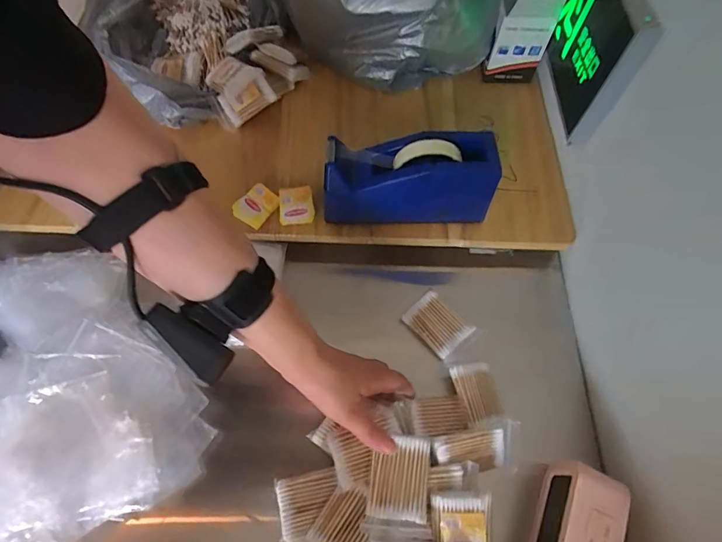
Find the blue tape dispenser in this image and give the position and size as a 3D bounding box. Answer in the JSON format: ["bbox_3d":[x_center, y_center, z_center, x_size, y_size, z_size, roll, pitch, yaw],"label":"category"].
[{"bbox_3d":[0.055,-0.113,0.486,0.197,0.093,0.068,0,63,-2],"label":"blue tape dispenser"}]

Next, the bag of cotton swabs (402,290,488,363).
[{"bbox_3d":[0.099,0.068,0.500,0.059,0.014,0.087,-39,71,-19],"label":"bag of cotton swabs"}]

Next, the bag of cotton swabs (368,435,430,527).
[{"bbox_3d":[0.037,0.196,0.390,0.055,0.014,0.070,7,63,2],"label":"bag of cotton swabs"}]

